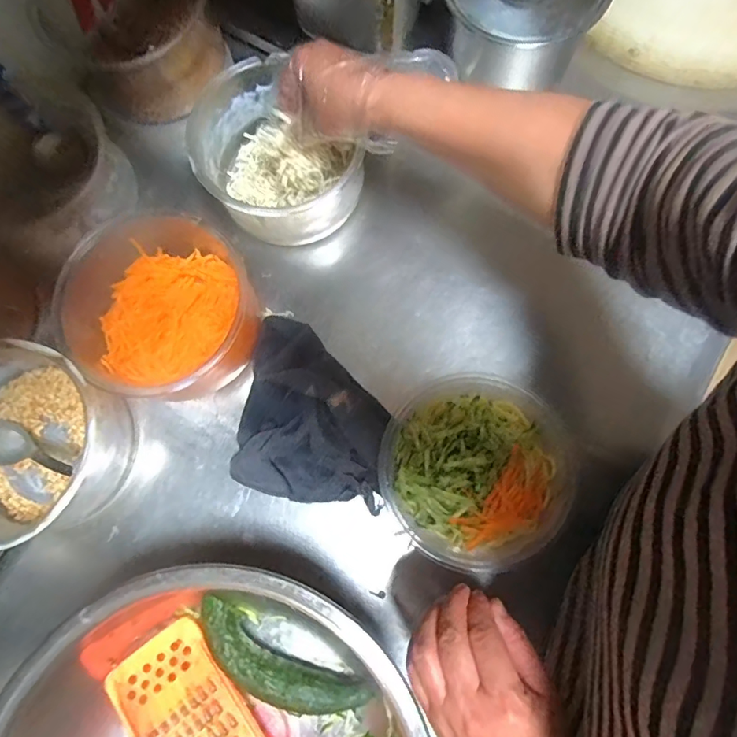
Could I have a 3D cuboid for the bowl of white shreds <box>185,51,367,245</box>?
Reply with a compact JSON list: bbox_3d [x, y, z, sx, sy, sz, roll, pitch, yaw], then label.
[{"bbox_3d":[-0.103,-0.217,0.518,0.139,0.092,0.165,-40,80,-7],"label":"bowl of white shreds"}]

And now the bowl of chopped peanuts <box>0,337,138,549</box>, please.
[{"bbox_3d":[-0.321,0.072,0.454,0.167,0.090,0.163,0,78,1],"label":"bowl of chopped peanuts"}]

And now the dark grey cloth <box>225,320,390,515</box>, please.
[{"bbox_3d":[-0.053,0.039,0.485,0.148,0.049,0.179,8,78,3],"label":"dark grey cloth"}]

